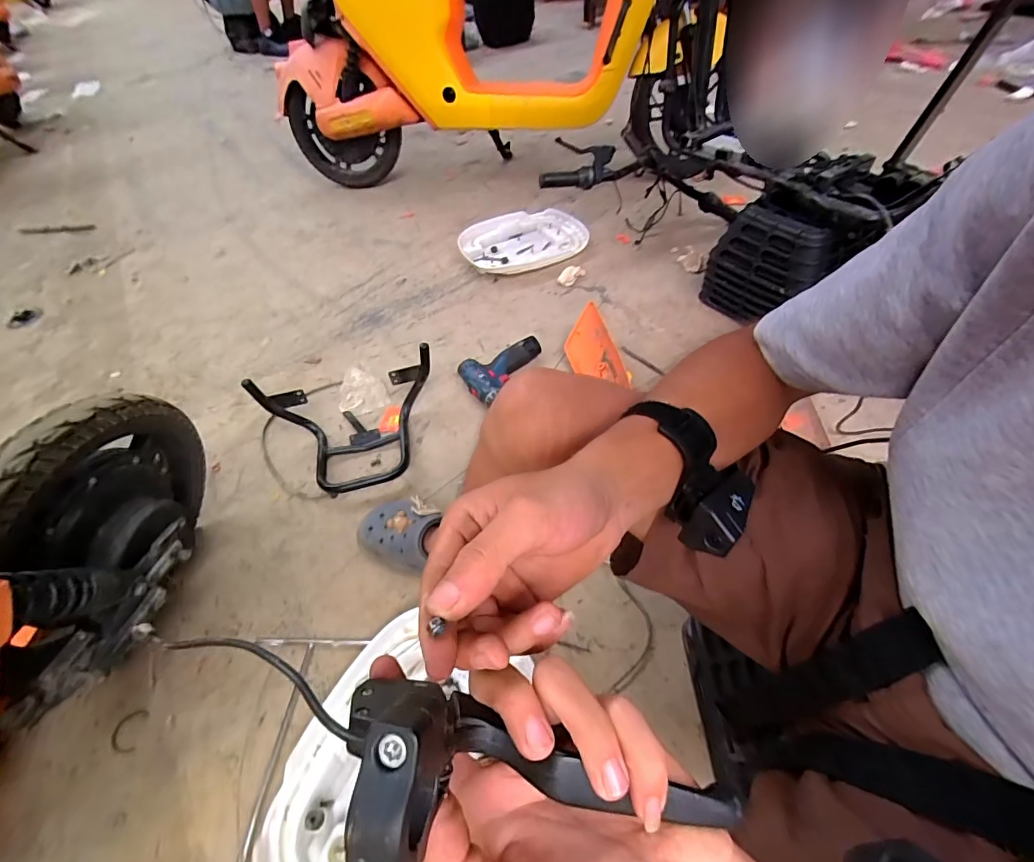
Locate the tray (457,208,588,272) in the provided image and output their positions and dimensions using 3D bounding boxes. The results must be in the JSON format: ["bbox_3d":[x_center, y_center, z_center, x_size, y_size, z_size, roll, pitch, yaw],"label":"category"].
[{"bbox_3d":[0.028,-0.548,1.327,0.366,0.048,0.265,-26,54,-17],"label":"tray"}]

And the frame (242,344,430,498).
[{"bbox_3d":[-0.293,-0.006,0.851,0.323,0.142,0.208,-17,52,-11],"label":"frame"}]

